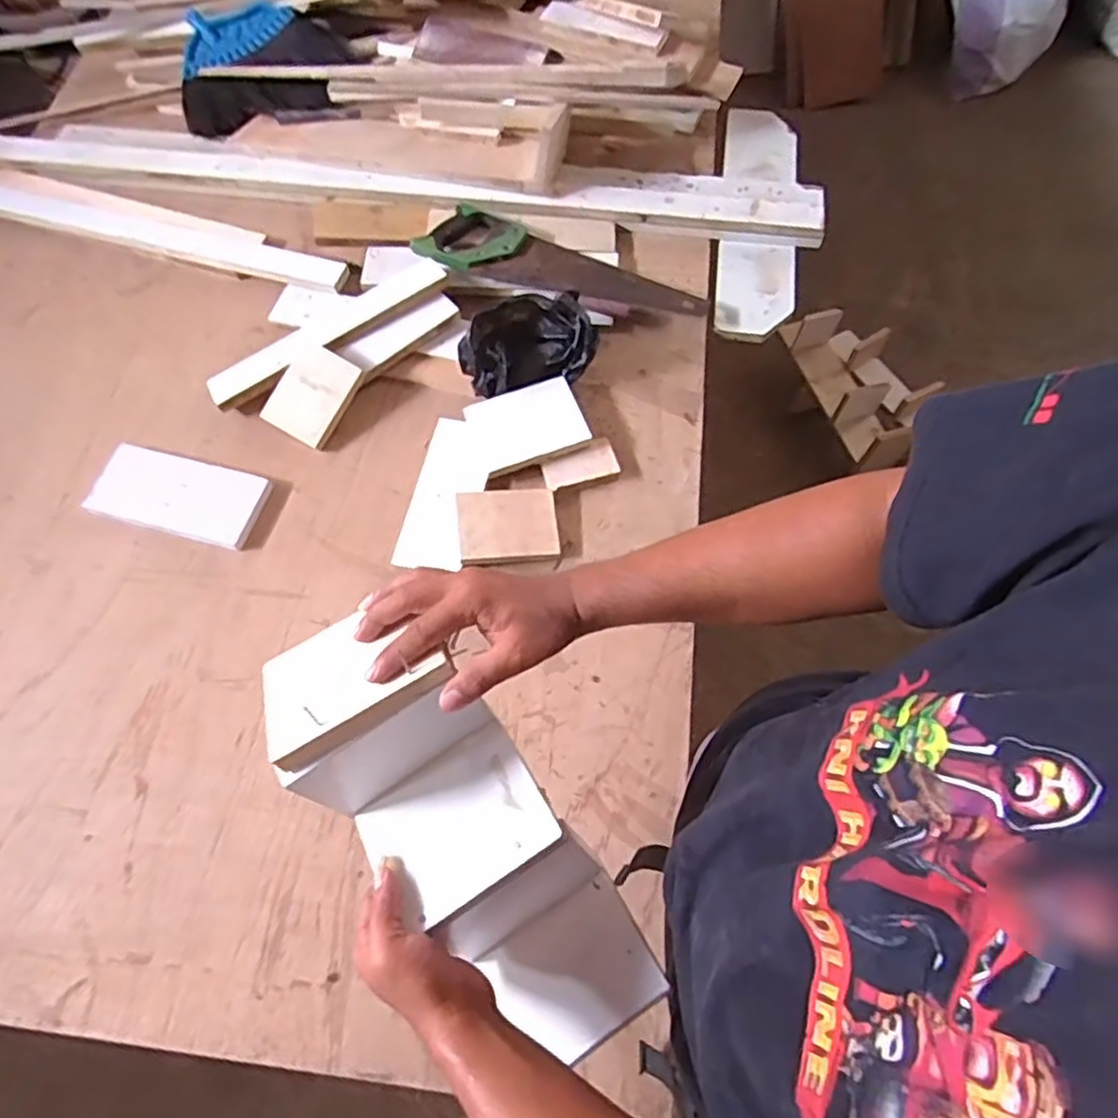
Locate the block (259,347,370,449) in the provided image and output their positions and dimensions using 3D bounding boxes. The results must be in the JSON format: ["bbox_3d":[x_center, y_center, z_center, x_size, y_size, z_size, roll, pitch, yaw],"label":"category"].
[{"bbox_3d":[-0.343,-0.229,0.976,0.103,0.016,0.128,29,92,8],"label":"block"}]

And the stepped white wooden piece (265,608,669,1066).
[{"bbox_3d":[-0.071,0.208,0.540,0.129,0.098,0.366,-41,101,-14],"label":"stepped white wooden piece"}]

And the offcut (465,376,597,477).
[{"bbox_3d":[-0.043,-0.183,0.946,0.147,0.011,0.115,-22,68,-4],"label":"offcut"}]

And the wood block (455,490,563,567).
[{"bbox_3d":[-0.065,-0.044,0.899,0.124,0.029,0.097,-5,69,-2],"label":"wood block"}]

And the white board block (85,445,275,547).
[{"bbox_3d":[-0.506,-0.087,0.932,0.219,0.015,0.104,13,66,7],"label":"white board block"}]

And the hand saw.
[{"bbox_3d":[0.007,-0.458,1.067,0.452,0.049,0.125,15,67,6],"label":"hand saw"}]

